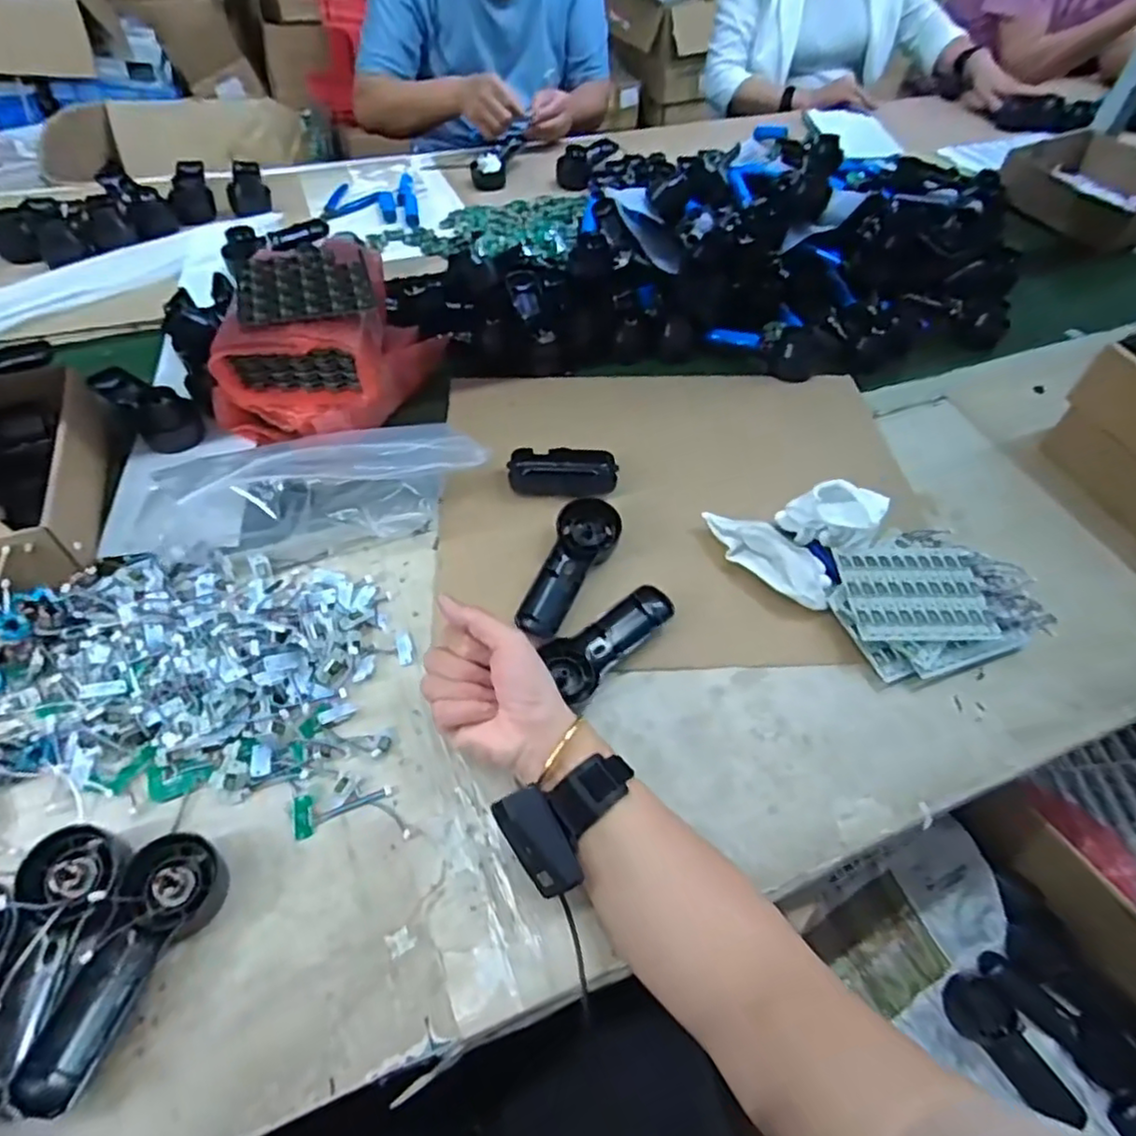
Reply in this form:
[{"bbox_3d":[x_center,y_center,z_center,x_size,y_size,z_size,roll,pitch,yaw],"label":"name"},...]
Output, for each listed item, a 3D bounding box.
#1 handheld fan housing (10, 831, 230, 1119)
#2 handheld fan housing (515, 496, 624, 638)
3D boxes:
[{"bbox_3d":[-0.277,0.245,0.420,0.061,0.029,0.147,23,56,11],"label":"handheld fan housing"},{"bbox_3d":[0.000,-0.006,0.616,0.058,0.029,0.146,25,56,12],"label":"handheld fan housing"}]

